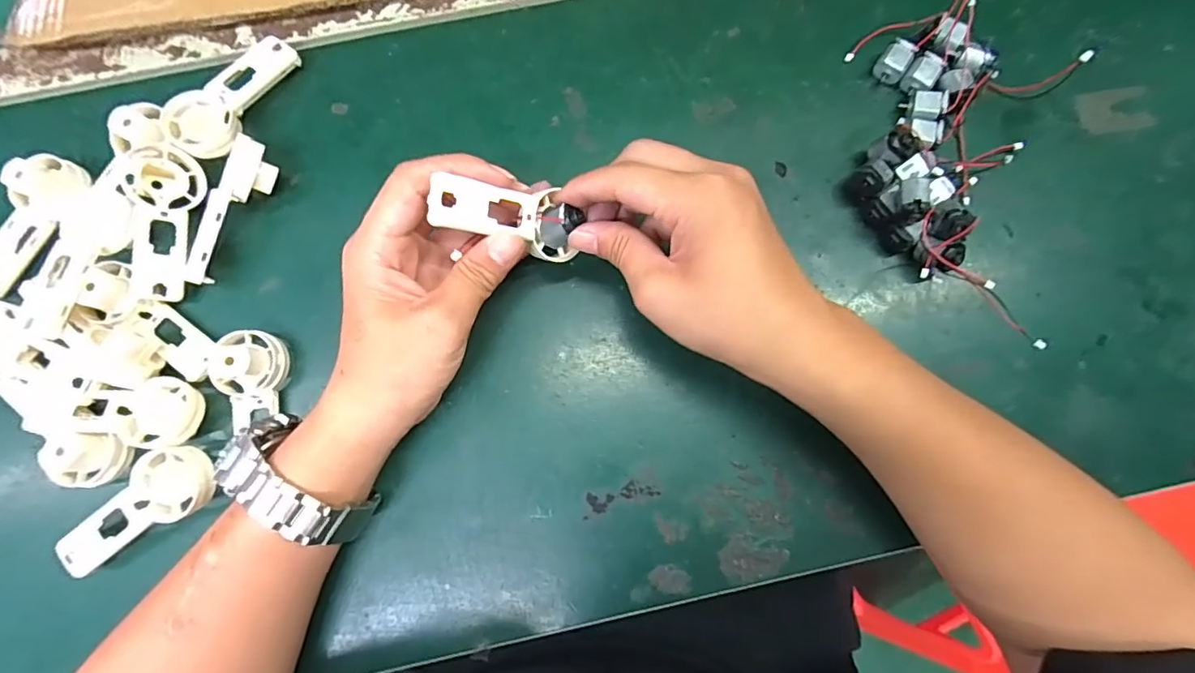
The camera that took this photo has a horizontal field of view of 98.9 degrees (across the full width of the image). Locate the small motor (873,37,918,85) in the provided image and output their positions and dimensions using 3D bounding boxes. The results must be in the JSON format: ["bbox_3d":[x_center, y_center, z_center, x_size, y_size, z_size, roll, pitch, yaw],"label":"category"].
[{"bbox_3d":[0.195,-0.181,0.336,0.019,0.014,0.022,33,82,5],"label":"small motor"}]

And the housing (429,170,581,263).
[{"bbox_3d":[-0.043,-0.064,0.263,0.019,0.085,0.033,-12,77,44],"label":"housing"}]

